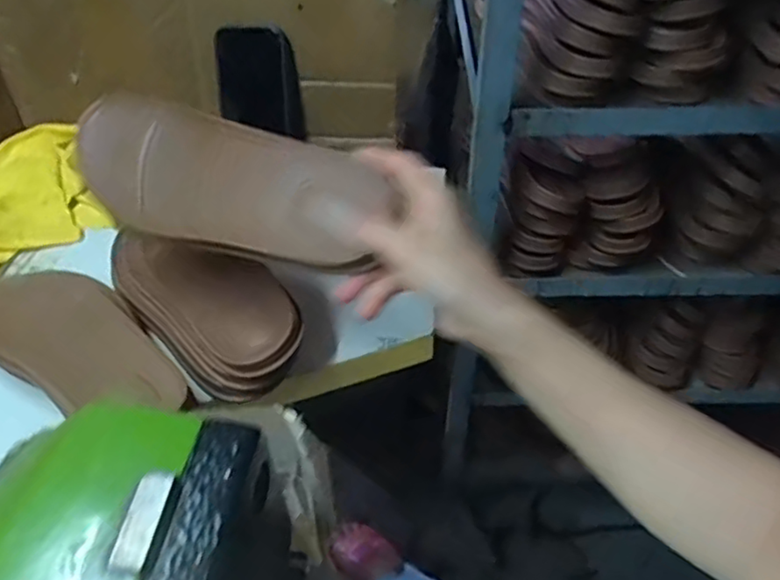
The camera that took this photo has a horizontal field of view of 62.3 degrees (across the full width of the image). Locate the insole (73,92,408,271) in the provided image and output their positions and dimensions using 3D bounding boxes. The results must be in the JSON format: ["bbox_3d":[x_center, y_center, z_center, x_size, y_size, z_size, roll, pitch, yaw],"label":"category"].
[{"bbox_3d":[-0.122,-0.074,0.453,0.248,0.015,0.088,19,89,19],"label":"insole"}]

